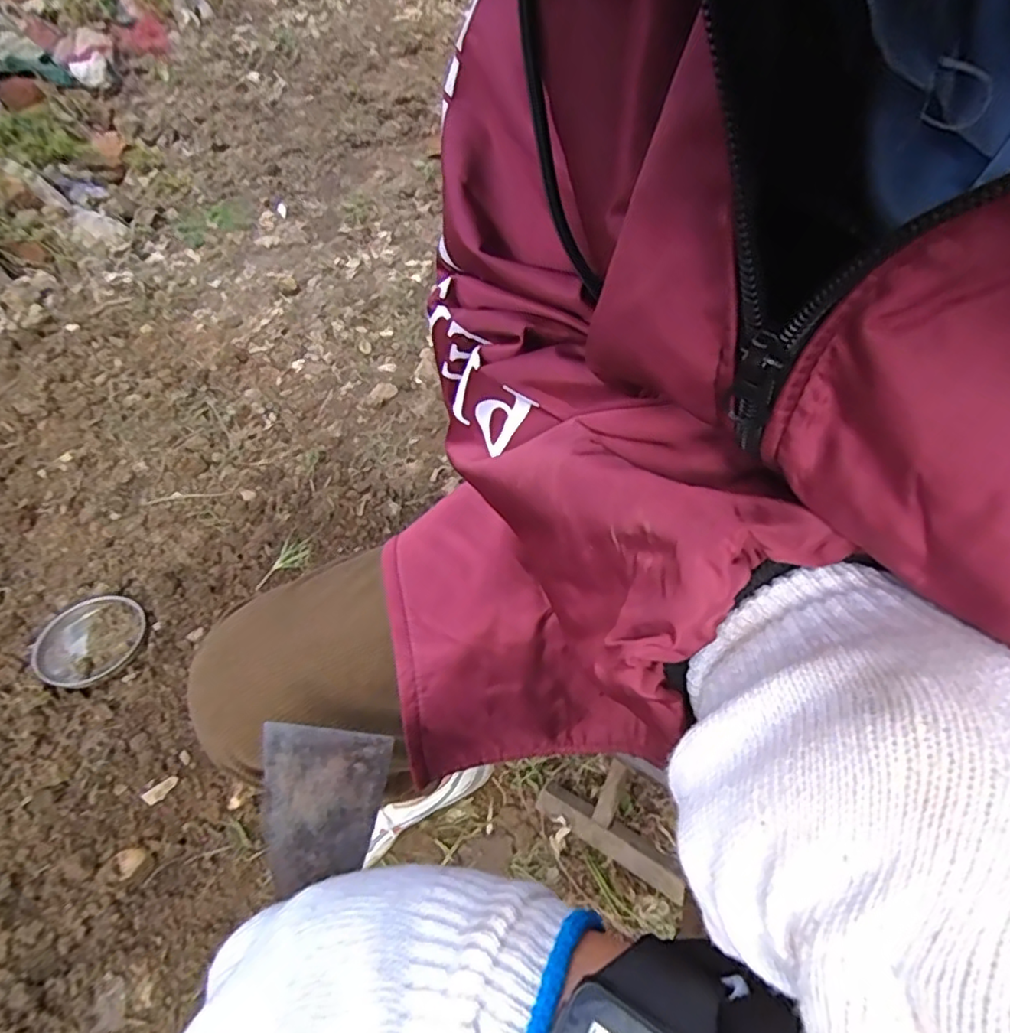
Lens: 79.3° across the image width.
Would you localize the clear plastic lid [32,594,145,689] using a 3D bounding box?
[{"bbox_3d":[-0.580,0.170,0.851,0.151,0.024,0.134,25,60,19],"label":"clear plastic lid"}]

